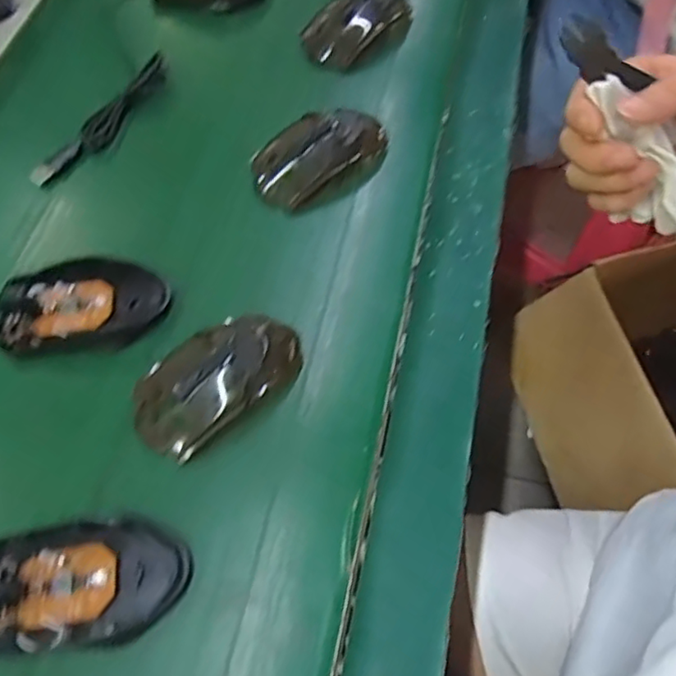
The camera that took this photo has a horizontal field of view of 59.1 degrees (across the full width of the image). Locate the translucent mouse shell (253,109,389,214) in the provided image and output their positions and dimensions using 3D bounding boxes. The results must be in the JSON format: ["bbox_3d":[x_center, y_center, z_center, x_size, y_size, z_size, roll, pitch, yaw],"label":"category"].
[{"bbox_3d":[-0.014,-0.142,0.451,0.105,0.028,0.061,-30,65,-13],"label":"translucent mouse shell"}]

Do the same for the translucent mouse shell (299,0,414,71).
[{"bbox_3d":[0.019,-0.275,0.518,0.104,0.028,0.060,-40,68,-17],"label":"translucent mouse shell"}]

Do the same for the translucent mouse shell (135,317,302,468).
[{"bbox_3d":[-0.075,0.020,0.362,0.108,0.027,0.061,-36,67,-16],"label":"translucent mouse shell"}]

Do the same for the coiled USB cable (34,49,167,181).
[{"bbox_3d":[-0.188,-0.176,0.483,0.020,0.025,0.148,30,67,16],"label":"coiled USB cable"}]

